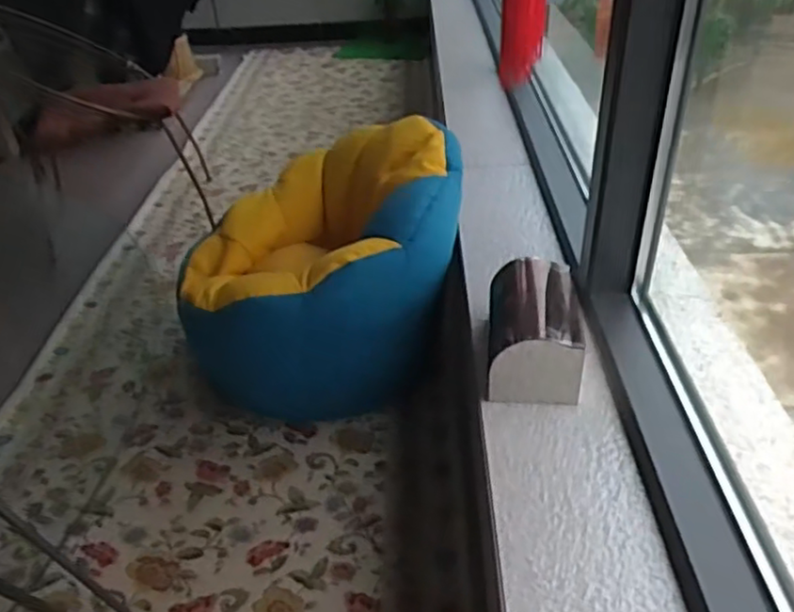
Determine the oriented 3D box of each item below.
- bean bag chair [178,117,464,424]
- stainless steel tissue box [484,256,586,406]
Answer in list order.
[{"bbox_3d":[-0.179,-0.097,1.497,0.596,0.470,0.543,-13,37,-13],"label":"bean bag chair"},{"bbox_3d":[0.204,0.035,1.005,0.134,0.101,0.226,2,36,8],"label":"stainless steel tissue box"}]

